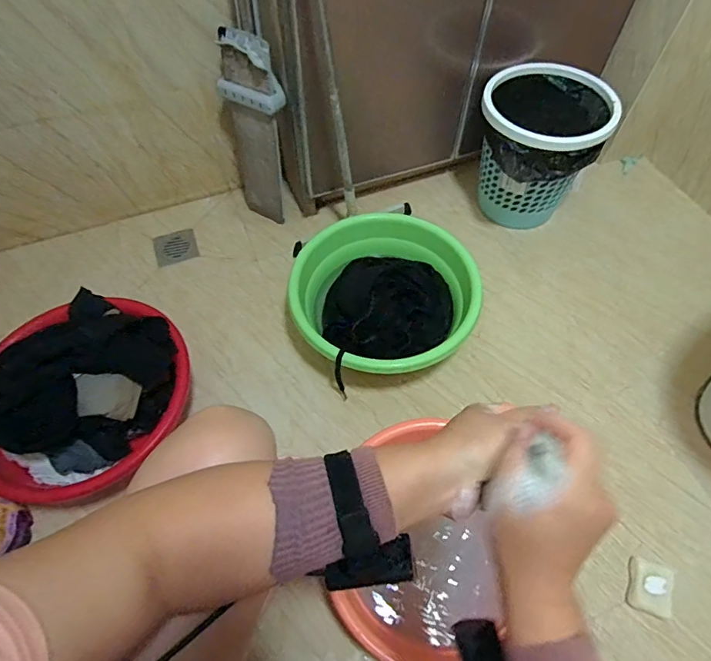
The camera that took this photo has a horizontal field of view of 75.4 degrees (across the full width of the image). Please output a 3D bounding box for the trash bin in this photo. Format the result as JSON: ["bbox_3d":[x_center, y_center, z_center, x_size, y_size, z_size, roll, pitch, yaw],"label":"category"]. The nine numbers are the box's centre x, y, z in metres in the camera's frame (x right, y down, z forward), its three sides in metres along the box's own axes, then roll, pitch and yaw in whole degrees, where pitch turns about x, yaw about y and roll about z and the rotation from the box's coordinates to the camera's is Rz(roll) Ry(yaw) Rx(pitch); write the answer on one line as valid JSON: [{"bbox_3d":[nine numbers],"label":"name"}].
[{"bbox_3d":[0.395,-0.396,1.049,0.246,0.281,0.241,0,59,0],"label":"trash bin"}]

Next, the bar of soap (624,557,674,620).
[{"bbox_3d":[0.467,0.408,0.732,0.058,0.037,0.077,21,63,13],"label":"bar of soap"}]

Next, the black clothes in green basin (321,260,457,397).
[{"bbox_3d":[0.060,-0.050,0.906,0.266,0.103,0.257,-14,60,-8],"label":"black clothes in green basin"}]

